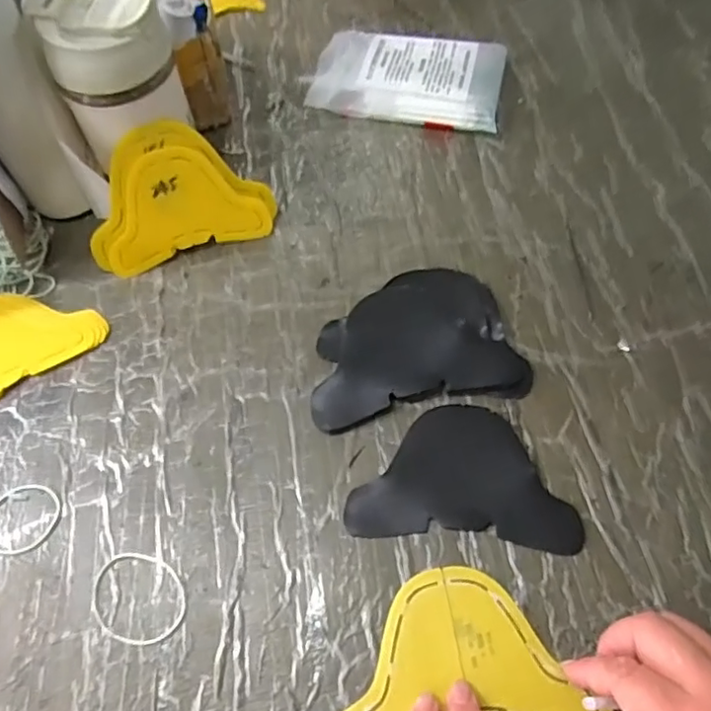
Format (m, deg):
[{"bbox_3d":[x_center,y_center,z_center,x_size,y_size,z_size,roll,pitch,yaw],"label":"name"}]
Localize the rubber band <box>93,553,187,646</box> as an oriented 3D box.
[{"bbox_3d":[-0.130,0.144,0.358,0.060,0.004,0.048,13,62,10],"label":"rubber band"}]

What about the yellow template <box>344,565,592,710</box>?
[{"bbox_3d":[0.051,0.165,0.330,0.129,0.006,0.088,-9,61,-3],"label":"yellow template"}]

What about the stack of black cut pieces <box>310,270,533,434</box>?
[{"bbox_3d":[0.040,-0.009,0.429,0.146,0.019,0.101,-10,61,-3],"label":"stack of black cut pieces"}]

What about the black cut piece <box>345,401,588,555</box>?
[{"bbox_3d":[0.069,0.076,0.390,0.138,0.004,0.091,4,58,5],"label":"black cut piece"}]

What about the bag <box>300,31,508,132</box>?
[{"bbox_3d":[0.050,-0.263,0.572,0.176,0.026,0.101,12,62,9],"label":"bag"}]

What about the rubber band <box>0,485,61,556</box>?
[{"bbox_3d":[-0.214,0.104,0.384,0.046,0.004,0.046,-1,61,2],"label":"rubber band"}]

